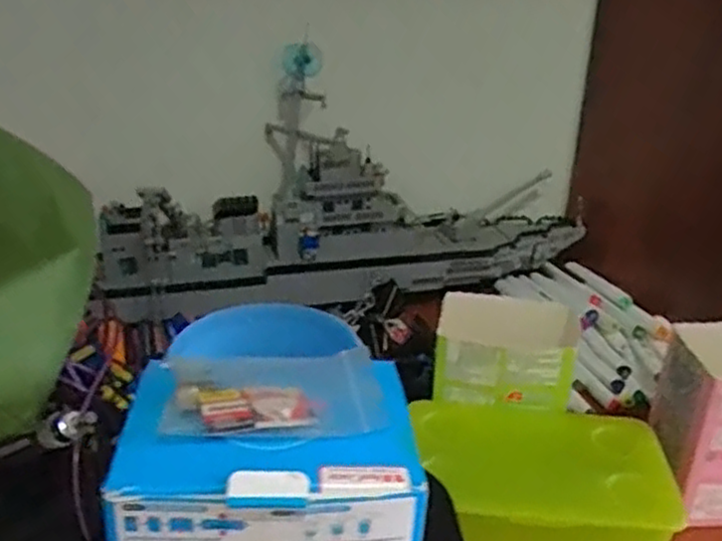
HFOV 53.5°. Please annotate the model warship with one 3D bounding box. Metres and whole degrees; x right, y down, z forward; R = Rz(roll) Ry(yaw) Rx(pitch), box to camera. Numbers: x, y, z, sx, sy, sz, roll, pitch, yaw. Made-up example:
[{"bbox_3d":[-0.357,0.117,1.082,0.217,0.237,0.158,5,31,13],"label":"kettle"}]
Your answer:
[{"bbox_3d":[-0.012,-0.081,0.775,0.562,0.222,0.099,-7,26,-19],"label":"model warship"}]

